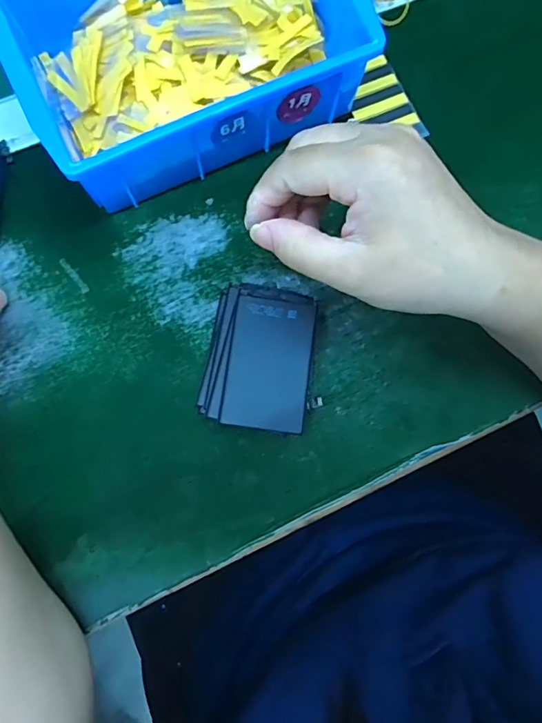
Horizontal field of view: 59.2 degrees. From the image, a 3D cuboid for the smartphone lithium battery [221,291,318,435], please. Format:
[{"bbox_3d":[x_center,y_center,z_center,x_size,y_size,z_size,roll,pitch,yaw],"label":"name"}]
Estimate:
[{"bbox_3d":[-0.001,0.000,0.274,0.047,0.004,0.076,7,81,-2],"label":"smartphone lithium battery"}]

